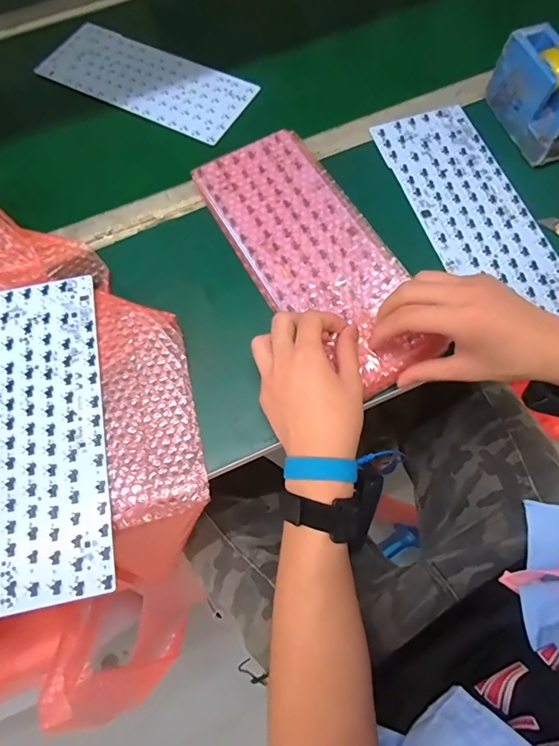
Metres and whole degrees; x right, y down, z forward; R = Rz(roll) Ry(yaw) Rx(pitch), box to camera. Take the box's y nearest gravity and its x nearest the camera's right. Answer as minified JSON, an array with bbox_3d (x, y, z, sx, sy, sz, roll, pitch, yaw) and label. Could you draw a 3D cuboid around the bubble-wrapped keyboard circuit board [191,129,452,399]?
[{"bbox_3d":[0.037,-0.129,0.453,0.133,0.026,0.319,-32,72,-10],"label":"bubble-wrapped keyboard circuit board"}]

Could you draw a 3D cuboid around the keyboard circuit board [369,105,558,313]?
[{"bbox_3d":[0.219,-0.191,0.489,0.118,0.008,0.300,-18,70,-3],"label":"keyboard circuit board"}]

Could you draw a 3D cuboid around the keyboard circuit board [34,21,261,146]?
[{"bbox_3d":[-0.192,-0.413,0.596,0.309,0.006,0.117,29,74,12],"label":"keyboard circuit board"}]

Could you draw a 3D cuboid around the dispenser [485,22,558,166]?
[{"bbox_3d":[0.303,-0.319,0.489,0.046,0.077,0.134,-20,70,-4],"label":"dispenser"}]

